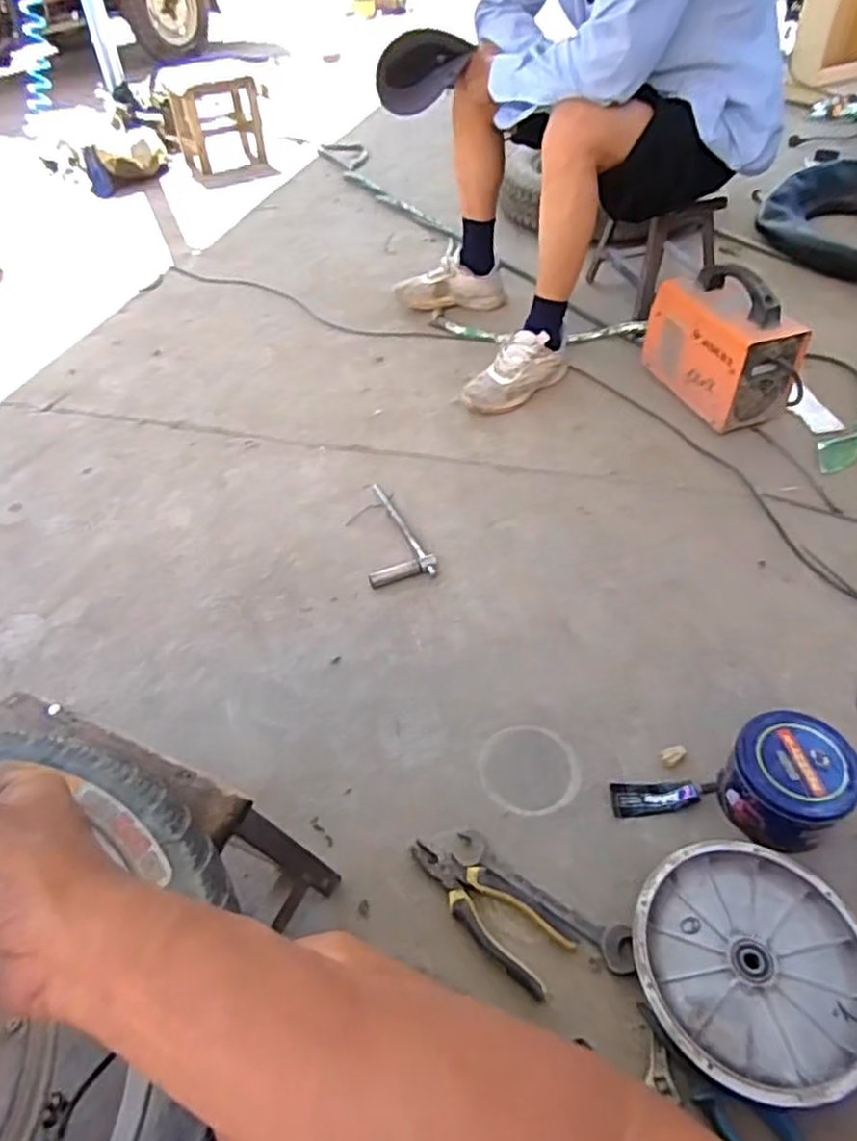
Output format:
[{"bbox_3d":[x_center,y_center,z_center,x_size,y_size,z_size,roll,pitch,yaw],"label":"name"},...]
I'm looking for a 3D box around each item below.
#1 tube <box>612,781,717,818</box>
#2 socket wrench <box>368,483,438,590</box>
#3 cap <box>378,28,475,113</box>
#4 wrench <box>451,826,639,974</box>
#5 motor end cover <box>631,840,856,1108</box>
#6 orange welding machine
[{"bbox_3d":[0.276,0.266,0.805,0.123,0.015,0.041,-3,47,-1],"label":"tube"},{"bbox_3d":[-0.057,-0.071,1.109,0.101,0.020,0.228,-10,48,-6],"label":"socket wrench"},{"bbox_3d":[-0.006,-0.926,1.270,0.162,0.110,0.162,-1,47,1],"label":"cap"},{"bbox_3d":[0.122,0.343,0.723,0.203,0.010,0.041,26,54,24],"label":"wrench"},{"bbox_3d":[0.305,0.377,0.659,0.214,0.052,0.216,-25,51,-19],"label":"motor end cover"},{"bbox_3d":[0.539,-0.415,1.276,0.117,0.247,0.293,-19,50,-15],"label":"orange welding machine"}]

